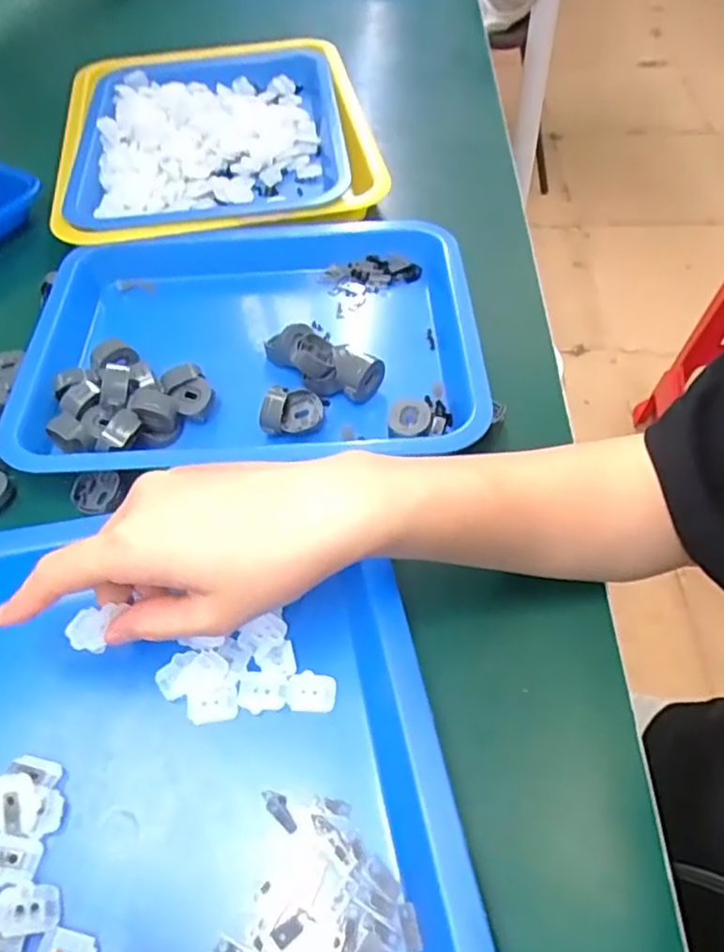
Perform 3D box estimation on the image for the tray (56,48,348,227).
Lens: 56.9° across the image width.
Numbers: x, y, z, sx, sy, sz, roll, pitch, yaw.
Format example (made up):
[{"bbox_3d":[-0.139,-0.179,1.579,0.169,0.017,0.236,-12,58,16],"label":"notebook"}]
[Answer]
[{"bbox_3d":[-0.134,-0.309,0.606,0.222,0.039,0.305,-7,54,-4],"label":"tray"}]

